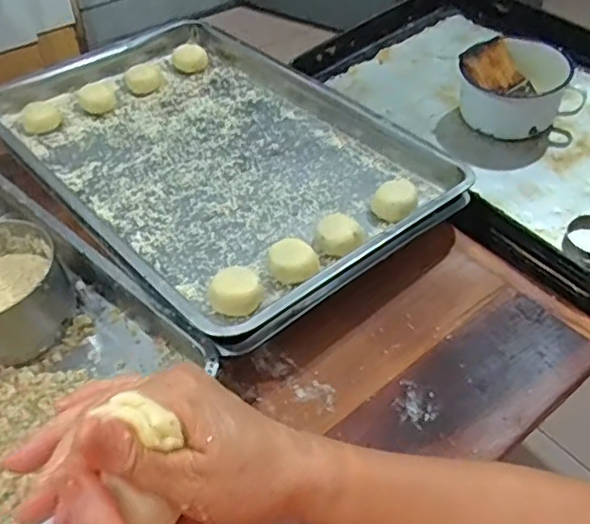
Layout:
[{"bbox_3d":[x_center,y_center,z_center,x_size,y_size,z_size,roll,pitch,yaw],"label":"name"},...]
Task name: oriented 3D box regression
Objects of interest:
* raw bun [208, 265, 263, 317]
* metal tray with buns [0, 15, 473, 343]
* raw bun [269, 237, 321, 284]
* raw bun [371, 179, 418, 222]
[{"bbox_3d":[-0.062,0.031,0.625,0.051,0.035,0.046,-10,46,-9],"label":"raw bun"},{"bbox_3d":[-0.118,-0.156,0.808,0.392,0.048,0.587,-31,52,-27],"label":"metal tray with buns"},{"bbox_3d":[0.000,0.002,0.656,0.052,0.032,0.053,0,45,1],"label":"raw bun"},{"bbox_3d":[0.119,-0.073,0.730,0.054,0.038,0.054,8,46,8],"label":"raw bun"}]

